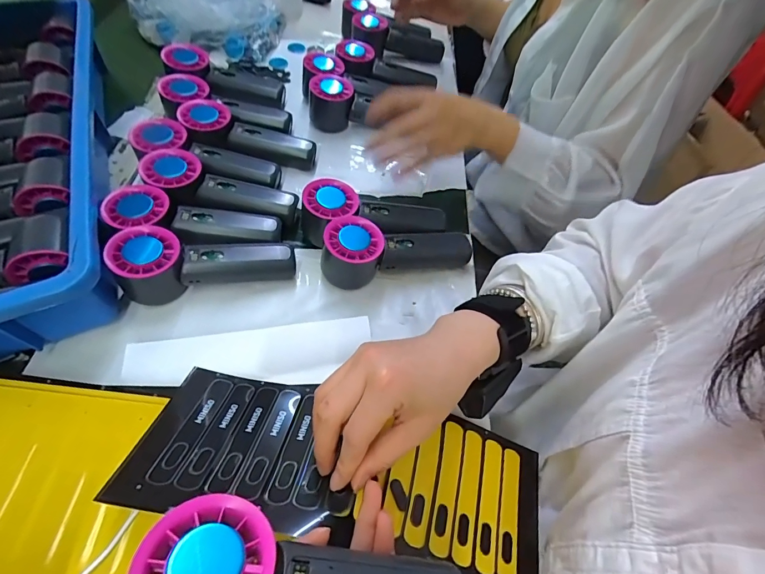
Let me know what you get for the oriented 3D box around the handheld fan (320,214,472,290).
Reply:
[{"bbox_3d":[0.013,-0.034,0.400,0.162,0.052,0.060,-3,54,-23],"label":"handheld fan"}]

